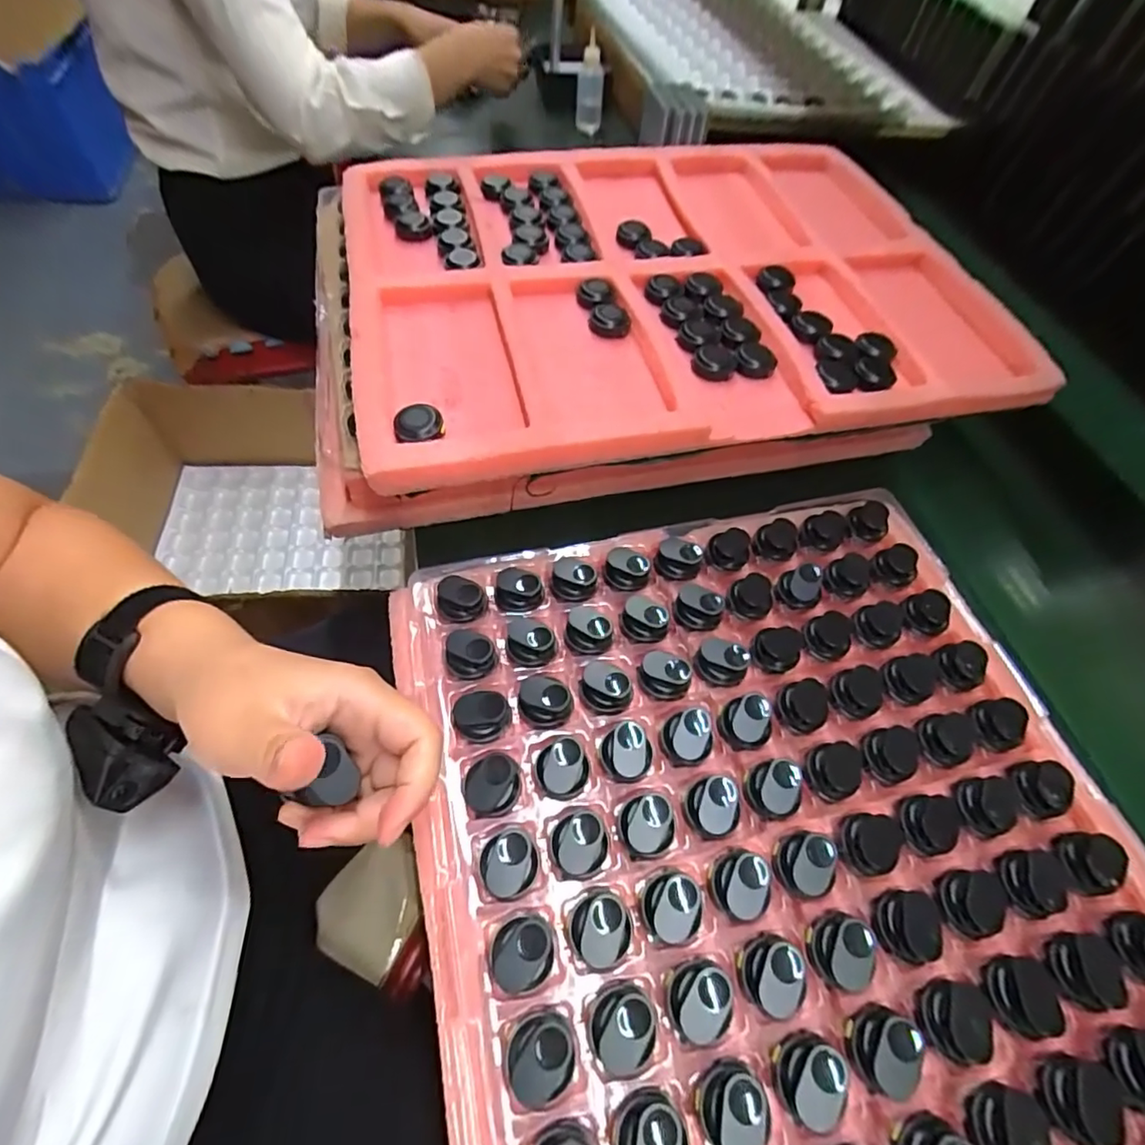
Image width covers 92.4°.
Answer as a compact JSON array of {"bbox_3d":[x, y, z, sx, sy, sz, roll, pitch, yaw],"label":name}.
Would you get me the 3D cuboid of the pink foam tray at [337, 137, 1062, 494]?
[{"bbox_3d":[0.072,-0.249,0.451,0.508,0.044,0.384,-8,60,-13],"label":"pink foam tray"}]

